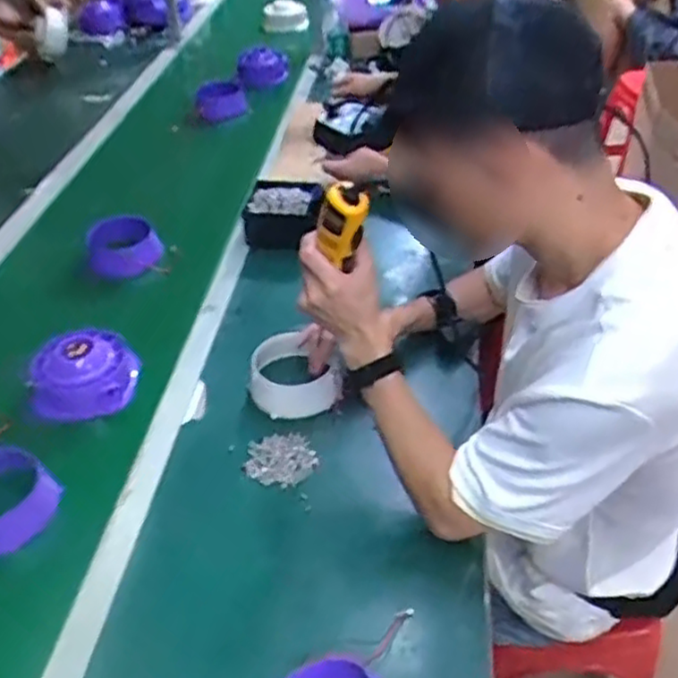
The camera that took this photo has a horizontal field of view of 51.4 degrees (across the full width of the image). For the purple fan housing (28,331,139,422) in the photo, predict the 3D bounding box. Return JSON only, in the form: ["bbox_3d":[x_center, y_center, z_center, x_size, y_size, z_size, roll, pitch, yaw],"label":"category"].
[{"bbox_3d":[-0.354,0.052,0.985,0.130,0.079,0.109,-7,41,-7],"label":"purple fan housing"}]

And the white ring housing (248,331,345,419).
[{"bbox_3d":[-0.061,0.052,0.981,0.127,0.063,0.112,2,41,3],"label":"white ring housing"}]

